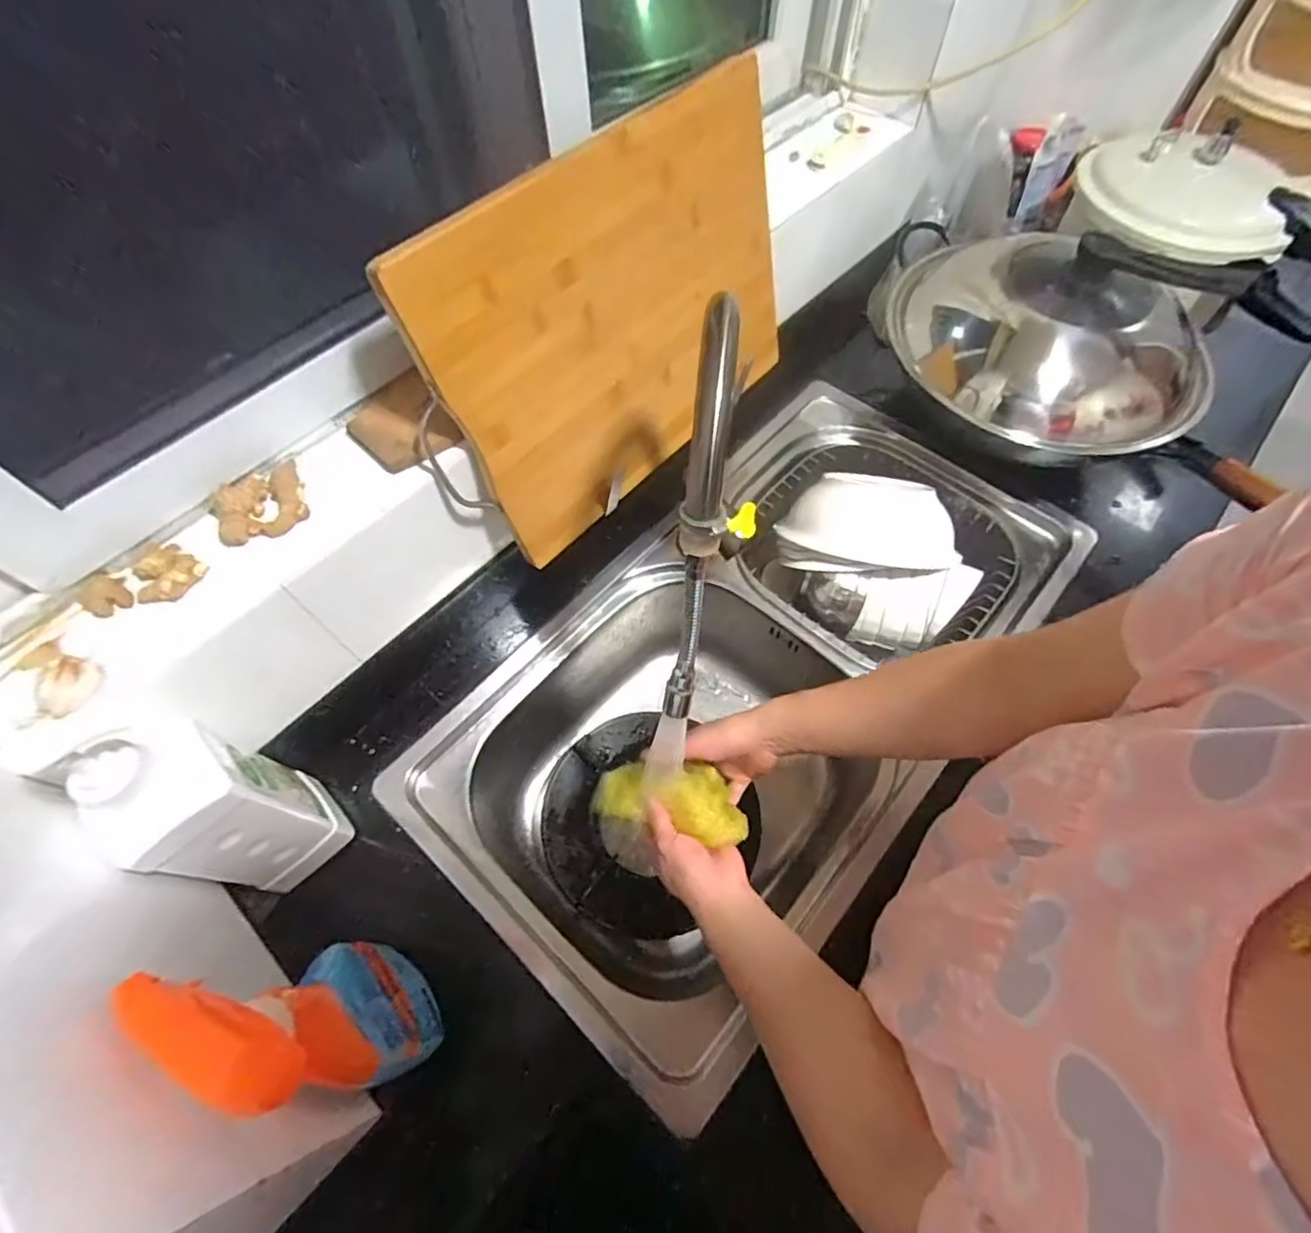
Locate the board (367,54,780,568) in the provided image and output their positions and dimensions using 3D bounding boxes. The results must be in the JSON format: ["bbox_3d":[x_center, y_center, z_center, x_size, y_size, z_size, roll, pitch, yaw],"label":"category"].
[{"bbox_3d":[-0.017,-0.266,0.563,0.019,0.287,0.392,31,66,31],"label":"board"}]

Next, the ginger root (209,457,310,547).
[{"bbox_3d":[-0.302,-0.087,0.469,0.068,0.016,0.056,-33,67,-16],"label":"ginger root"}]

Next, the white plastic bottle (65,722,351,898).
[{"bbox_3d":[-0.324,0.143,0.455,0.075,0.226,0.074,-37,68,-18],"label":"white plastic bottle"}]

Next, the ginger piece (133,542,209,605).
[{"bbox_3d":[-0.353,-0.030,0.439,0.044,0.014,0.043,0,62,0],"label":"ginger piece"}]

